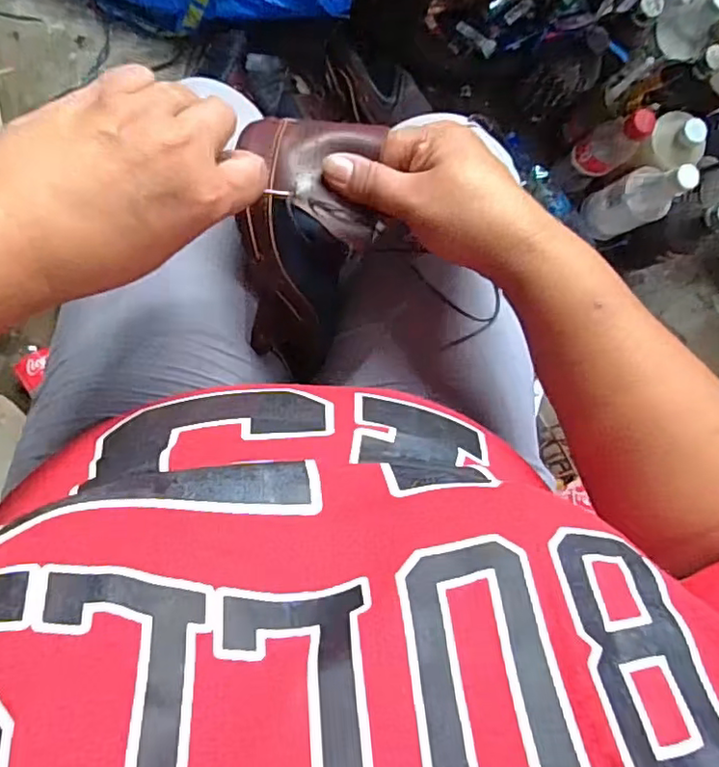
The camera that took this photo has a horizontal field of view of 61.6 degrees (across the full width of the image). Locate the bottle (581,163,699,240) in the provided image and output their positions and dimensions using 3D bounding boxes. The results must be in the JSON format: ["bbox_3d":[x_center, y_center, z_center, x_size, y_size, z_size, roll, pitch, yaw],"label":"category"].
[{"bbox_3d":[0.354,-0.237,0.779,0.060,0.166,0.068,-23,93,-7],"label":"bottle"}]

